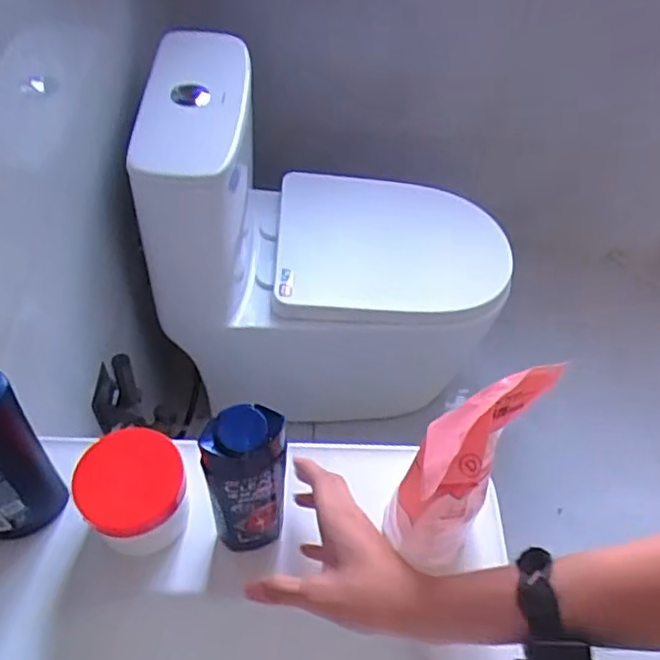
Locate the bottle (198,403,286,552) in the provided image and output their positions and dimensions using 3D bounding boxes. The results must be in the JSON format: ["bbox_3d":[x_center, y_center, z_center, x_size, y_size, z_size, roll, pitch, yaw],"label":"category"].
[{"bbox_3d":[-0.059,0.112,0.462,0.052,0.169,0.033,-2,51,-5],"label":"bottle"}]

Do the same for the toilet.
[{"bbox_3d":[0.020,-0.144,1.250,0.668,0.710,0.350,-3,51,-6],"label":"toilet"}]

